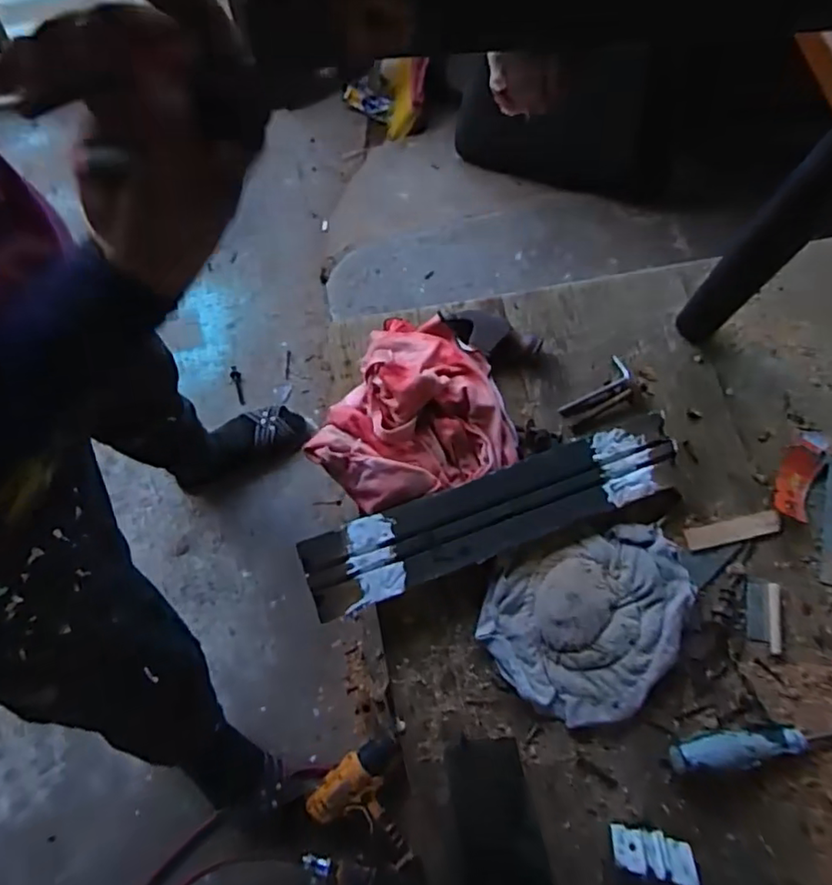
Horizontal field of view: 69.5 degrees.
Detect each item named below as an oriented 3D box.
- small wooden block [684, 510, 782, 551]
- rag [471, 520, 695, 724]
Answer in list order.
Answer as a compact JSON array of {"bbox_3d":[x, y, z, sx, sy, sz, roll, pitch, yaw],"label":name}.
[{"bbox_3d":[0.289,0.080,0.545,0.090,0.005,0.020,-11,75,-5],"label":"small wooden block"},{"bbox_3d":[0.154,0.156,0.512,0.181,0.023,0.135,-20,76,-7],"label":"rag"}]

